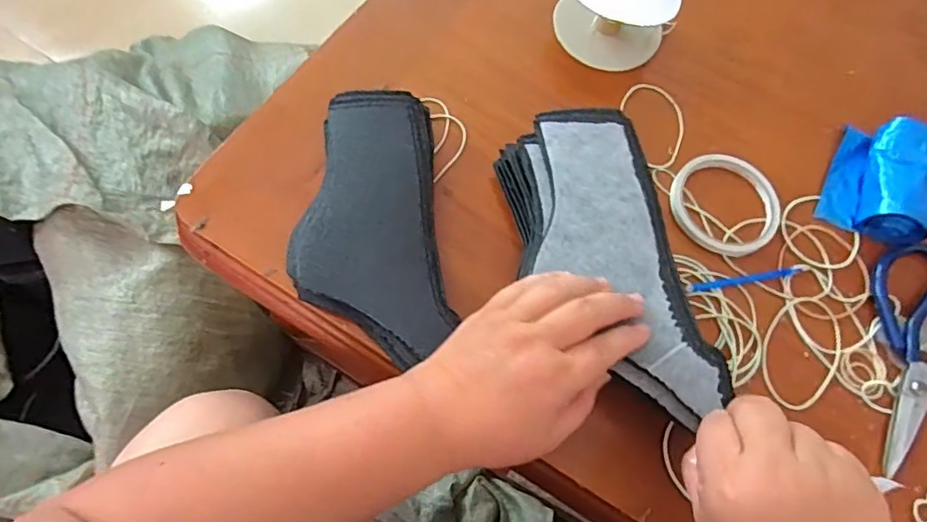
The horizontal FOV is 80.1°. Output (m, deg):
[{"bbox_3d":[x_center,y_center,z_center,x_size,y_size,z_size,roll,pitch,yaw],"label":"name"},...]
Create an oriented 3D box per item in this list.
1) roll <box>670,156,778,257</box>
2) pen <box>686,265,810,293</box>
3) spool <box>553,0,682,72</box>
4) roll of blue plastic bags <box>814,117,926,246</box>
[{"bbox_3d":[0.217,-0.048,0.456,0.090,0.018,0.082,1,67,-3],"label":"roll"},{"bbox_3d":[0.226,0.014,0.438,0.104,0.004,0.008,-9,68,-7],"label":"pen"},{"bbox_3d":[0.140,-0.235,0.506,0.100,0.057,0.094,1,67,-3],"label":"spool"},{"bbox_3d":[0.355,-0.072,0.464,0.074,0.038,0.112,27,69,8],"label":"roll of blue plastic bags"}]

